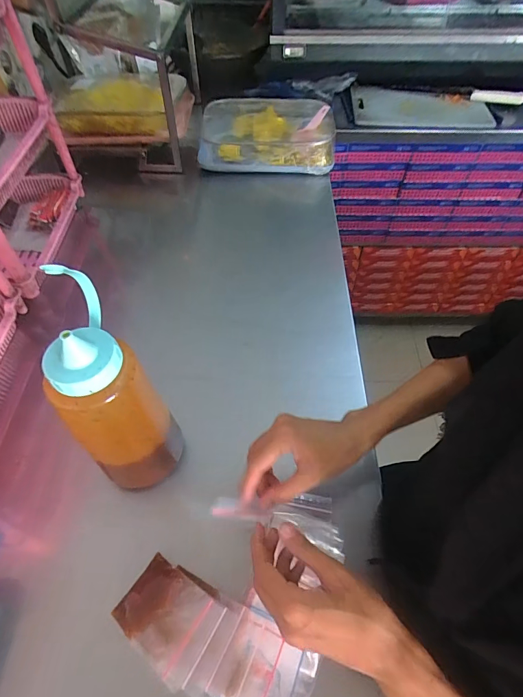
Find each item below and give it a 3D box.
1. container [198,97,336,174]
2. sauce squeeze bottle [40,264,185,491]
[{"bbox_3d":[0.011,-0.483,0.877,0.296,0.071,0.223,-2,54,-1],"label":"container"},{"bbox_3d":[-0.136,0.050,0.383,0.079,0.222,0.106,-12,54,-8],"label":"sauce squeeze bottle"}]

